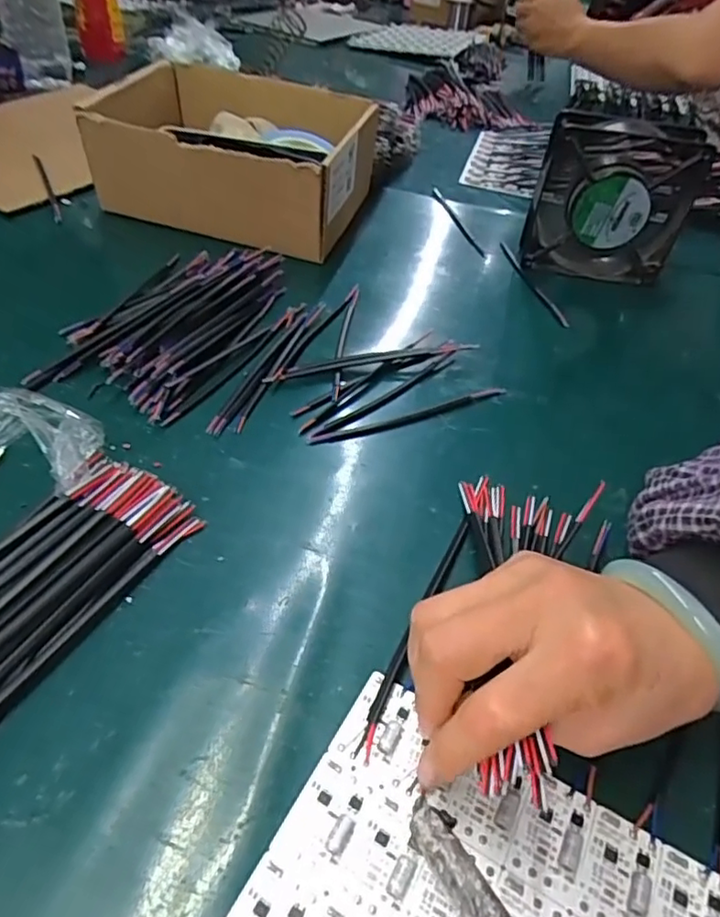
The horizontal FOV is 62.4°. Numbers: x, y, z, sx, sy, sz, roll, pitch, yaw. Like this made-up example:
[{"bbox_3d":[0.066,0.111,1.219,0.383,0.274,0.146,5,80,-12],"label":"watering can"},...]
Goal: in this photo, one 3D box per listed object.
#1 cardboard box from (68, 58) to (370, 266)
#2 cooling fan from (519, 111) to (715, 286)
[{"bbox_3d":[-0.106,-0.283,0.555,0.217,0.086,0.189,15,46,8],"label":"cardboard box"},{"bbox_3d":[0.206,-0.212,0.497,0.118,0.118,0.042,10,46,3],"label":"cooling fan"}]

